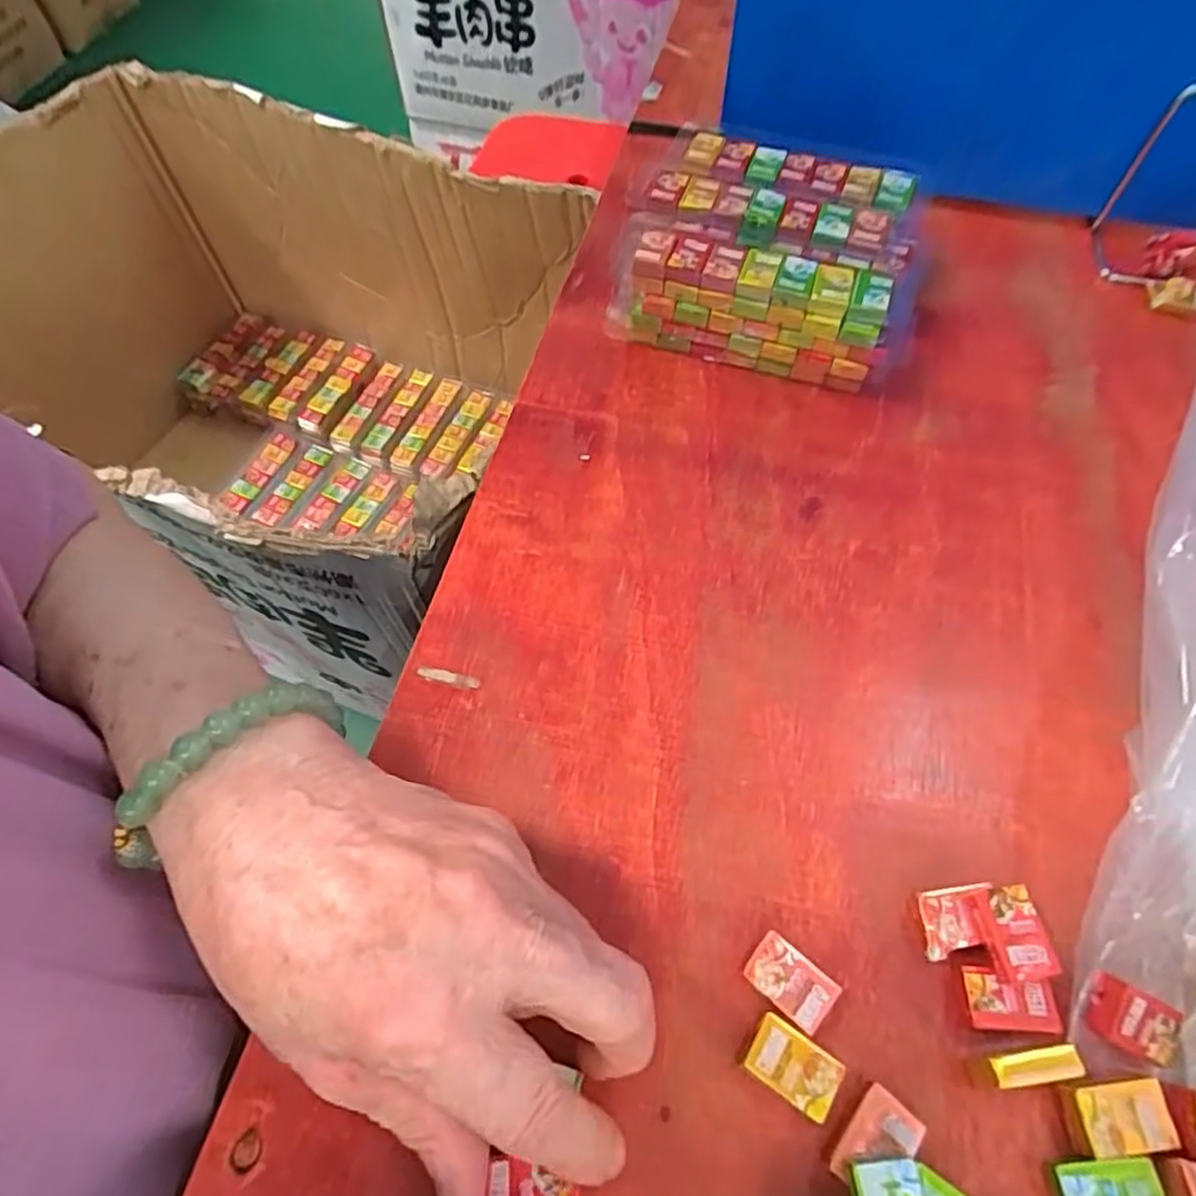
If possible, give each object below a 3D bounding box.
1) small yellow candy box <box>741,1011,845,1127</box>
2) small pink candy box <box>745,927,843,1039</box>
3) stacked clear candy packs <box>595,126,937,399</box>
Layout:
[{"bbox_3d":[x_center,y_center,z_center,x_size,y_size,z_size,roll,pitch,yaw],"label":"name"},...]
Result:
[{"bbox_3d":[0.056,0.135,0.202,0.025,0.008,0.017,30,64,17],"label":"small yellow candy box"},{"bbox_3d":[0.058,0.116,0.213,0.025,0.009,0.017,36,66,20],"label":"small pink candy box"},{"bbox_3d":[0.088,-0.178,0.365,0.143,0.050,0.123,15,60,9],"label":"stacked clear candy packs"}]

